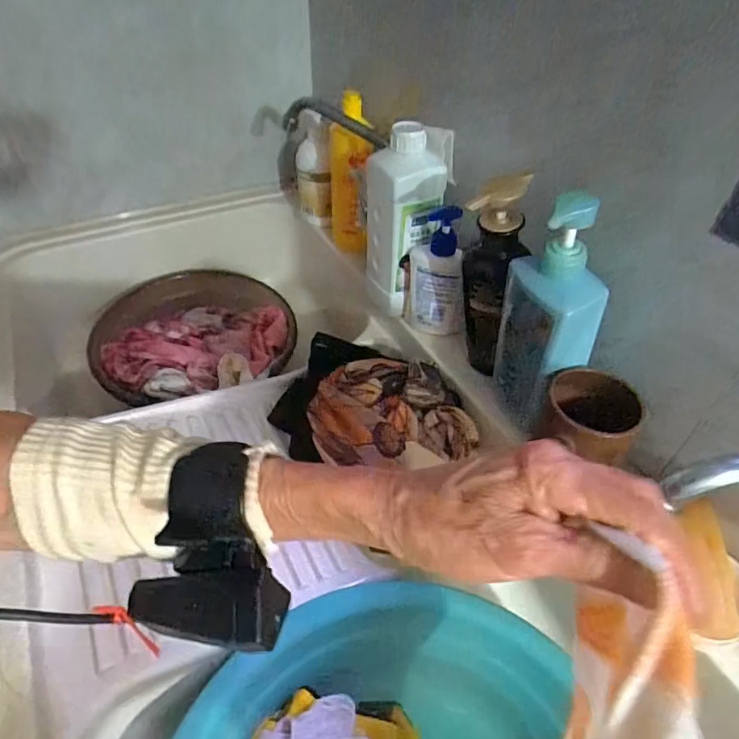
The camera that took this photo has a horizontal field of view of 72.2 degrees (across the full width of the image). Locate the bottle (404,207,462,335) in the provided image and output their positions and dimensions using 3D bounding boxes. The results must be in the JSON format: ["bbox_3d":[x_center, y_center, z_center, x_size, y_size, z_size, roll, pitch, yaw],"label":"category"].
[{"bbox_3d":[0.082,-0.116,0.624,0.062,0.158,0.070,-1,46,-3],"label":"bottle"}]

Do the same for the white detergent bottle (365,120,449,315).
[{"bbox_3d":[0.050,-0.179,0.645,0.100,0.244,0.081,-13,41,-15],"label":"white detergent bottle"}]

